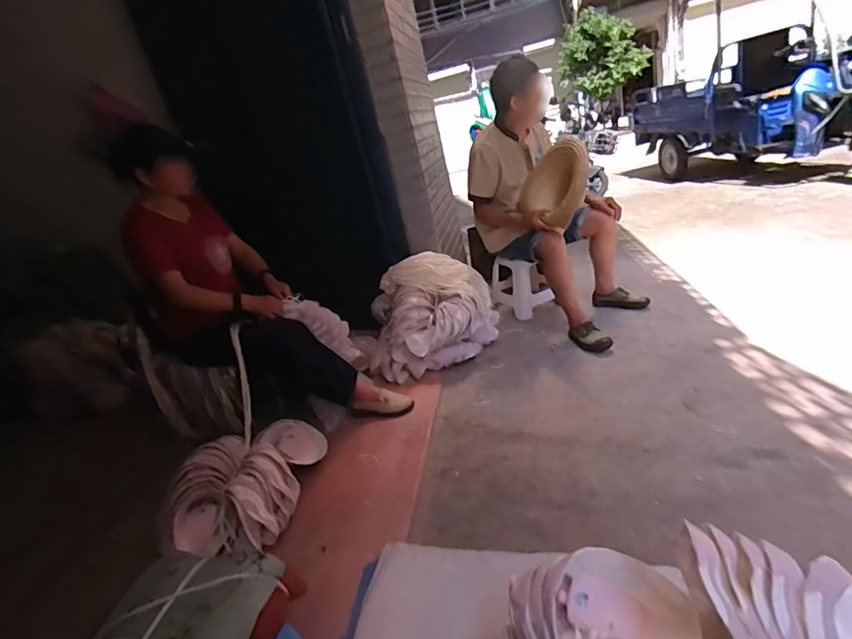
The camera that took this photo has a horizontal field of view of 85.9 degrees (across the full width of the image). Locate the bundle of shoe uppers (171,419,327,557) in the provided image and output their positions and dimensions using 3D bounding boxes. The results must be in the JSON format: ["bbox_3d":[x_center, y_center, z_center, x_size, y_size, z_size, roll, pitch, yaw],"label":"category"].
[{"bbox_3d":[-0.533,0.480,1.339,0.395,0.170,0.401,-7,23,17],"label":"bundle of shoe uppers"}]

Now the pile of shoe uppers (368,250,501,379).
[{"bbox_3d":[0.022,-0.026,1.897,0.553,0.405,0.340,-11,22,0],"label":"pile of shoe uppers"}]

